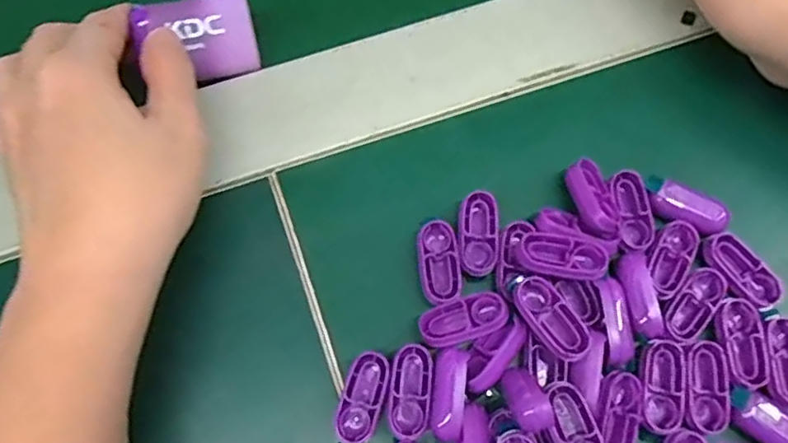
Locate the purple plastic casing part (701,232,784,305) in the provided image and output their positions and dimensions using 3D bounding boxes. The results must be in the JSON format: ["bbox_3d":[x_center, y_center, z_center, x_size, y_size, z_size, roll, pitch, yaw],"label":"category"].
[{"bbox_3d":[0.139,0.020,0.240,0.015,0.006,0.034,-35,75,-12],"label":"purple plastic casing part"}]

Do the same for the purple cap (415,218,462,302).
[{"bbox_3d":[0.018,0.015,0.238,0.017,0.004,0.032,-8,71,-4],"label":"purple cap"}]

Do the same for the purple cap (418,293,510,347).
[{"bbox_3d":[0.027,0.037,0.229,0.033,0.005,0.016,-12,71,-5],"label":"purple cap"}]

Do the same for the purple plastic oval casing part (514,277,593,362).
[{"bbox_3d":[0.059,0.037,0.225,0.015,0.010,0.033,-33,74,-11],"label":"purple plastic oval casing part"}]

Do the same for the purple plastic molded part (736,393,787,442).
[{"bbox_3d":[0.143,0.076,0.220,0.028,0.004,0.015,42,75,13],"label":"purple plastic molded part"}]

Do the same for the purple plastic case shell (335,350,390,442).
[{"bbox_3d":[-0.011,0.066,0.226,0.015,0.011,0.033,16,71,5],"label":"purple plastic case shell"}]

